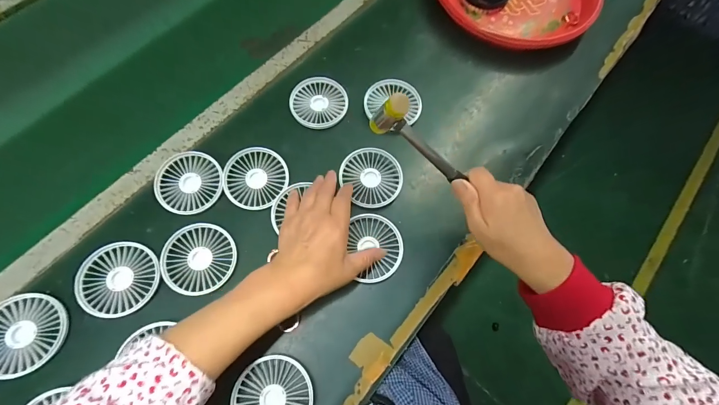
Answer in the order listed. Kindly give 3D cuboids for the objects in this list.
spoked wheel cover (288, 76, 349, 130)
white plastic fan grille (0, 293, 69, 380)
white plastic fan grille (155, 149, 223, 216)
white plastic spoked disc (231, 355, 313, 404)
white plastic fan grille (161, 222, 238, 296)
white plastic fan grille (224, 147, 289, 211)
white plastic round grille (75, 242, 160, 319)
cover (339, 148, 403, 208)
[{"bbox_3d":[-0.064,-0.157,0.497,0.086,0.008,0.090,-18,72,-8],"label":"spoked wheel cover"},{"bbox_3d":[-0.394,0.154,0.371,0.089,0.026,0.087,1,70,-2],"label":"white plastic fan grille"},{"bbox_3d":[-0.237,-0.029,0.444,0.086,0.009,0.090,-8,71,-5],"label":"white plastic fan grille"},{"bbox_3d":[-0.098,0.223,0.361,0.086,0.016,0.085,1,70,-2],"label":"white plastic spoked disc"},{"bbox_3d":[-0.206,0.071,0.410,0.091,0.010,0.086,38,73,11],"label":"white plastic fan grille"},{"bbox_3d":[-0.146,-0.036,0.448,0.086,0.006,0.088,1,70,-2],"label":"white plastic fan grille"},{"bbox_3d":[-0.297,0.094,0.395,0.087,0.019,0.088,1,70,-2],"label":"white plastic round grille"},{"bbox_3d":[0.017,-0.037,0.452,0.081,0.005,0.087,-35,76,-12],"label":"cover"}]

